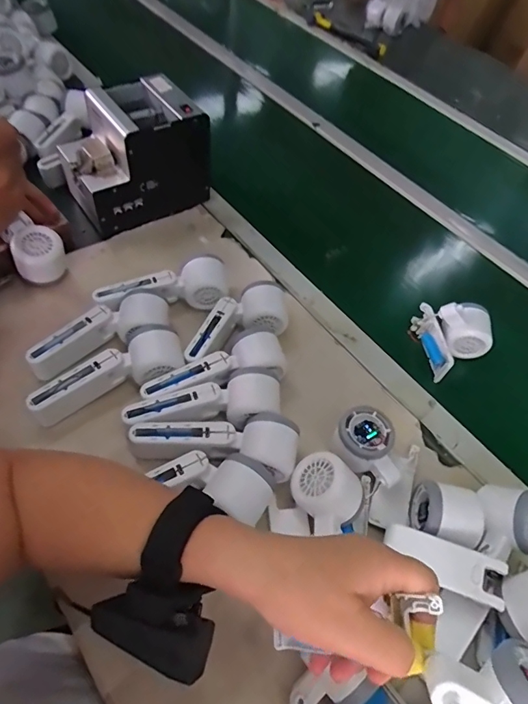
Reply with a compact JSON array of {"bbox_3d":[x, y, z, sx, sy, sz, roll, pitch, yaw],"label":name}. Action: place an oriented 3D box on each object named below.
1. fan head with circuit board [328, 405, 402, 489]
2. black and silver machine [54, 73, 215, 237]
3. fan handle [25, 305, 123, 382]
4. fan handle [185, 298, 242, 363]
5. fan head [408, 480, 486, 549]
[{"bbox_3d":[0.116,0.102,0.481,0.081,0.041,0.062,31,55,12],"label":"fan head with circuit board"},{"bbox_3d":[-0.188,-0.285,0.645,0.181,0.148,0.121,-33,66,-28],"label":"black and silver machine"},{"bbox_3d":[-0.221,-0.012,0.512,0.025,0.040,0.107,39,57,18],"label":"fan handle"},{"bbox_3d":[-0.063,-0.020,0.545,0.030,0.039,0.104,26,54,9],"label":"fan handle"},{"bbox_3d":[0.183,0.164,0.440,0.058,0.050,0.056,17,53,3],"label":"fan head"}]

